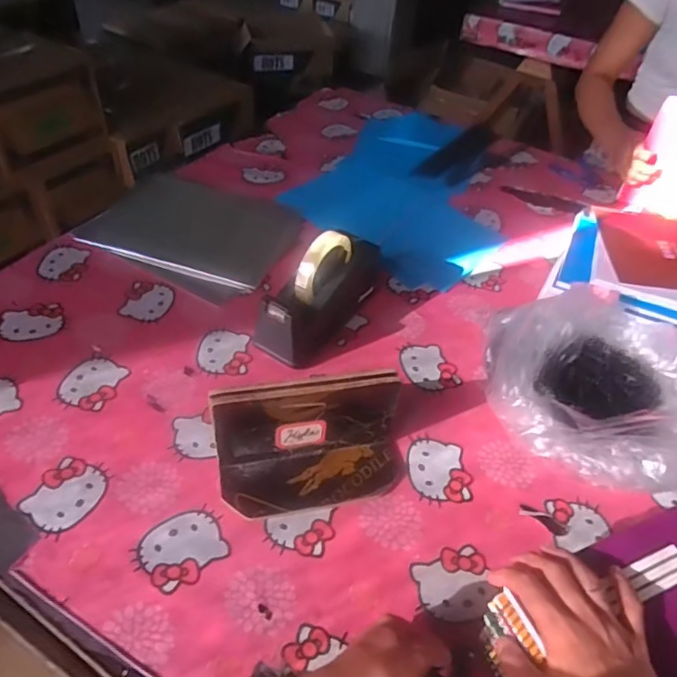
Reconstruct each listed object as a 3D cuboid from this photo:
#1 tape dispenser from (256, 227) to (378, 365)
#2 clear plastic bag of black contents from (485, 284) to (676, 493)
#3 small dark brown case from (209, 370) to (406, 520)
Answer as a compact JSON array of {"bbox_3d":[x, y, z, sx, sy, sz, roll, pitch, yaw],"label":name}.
[{"bbox_3d":[-0.019,-0.066,0.748,0.076,0.121,0.210,30,50,22],"label":"tape dispenser"},{"bbox_3d":[0.336,0.056,0.695,0.283,0.090,0.271,14,46,8],"label":"clear plastic bag of black contents"},{"bbox_3d":[-0.023,0.111,0.578,0.199,0.117,0.085,-7,47,-13],"label":"small dark brown case"}]

